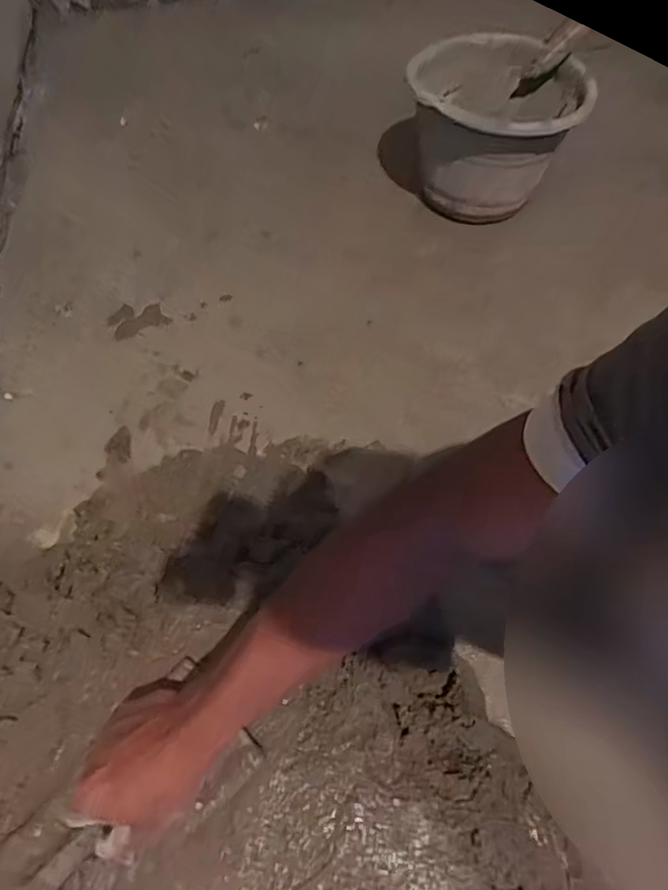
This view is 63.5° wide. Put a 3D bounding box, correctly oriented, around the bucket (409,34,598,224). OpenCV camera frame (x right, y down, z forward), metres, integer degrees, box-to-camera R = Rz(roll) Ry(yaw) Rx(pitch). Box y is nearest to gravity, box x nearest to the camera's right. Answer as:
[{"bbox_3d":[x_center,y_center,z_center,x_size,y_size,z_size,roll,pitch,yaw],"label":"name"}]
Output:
[{"bbox_3d":[0.259,-0.518,0.891,0.260,0.207,0.267,17,61,11],"label":"bucket"}]

